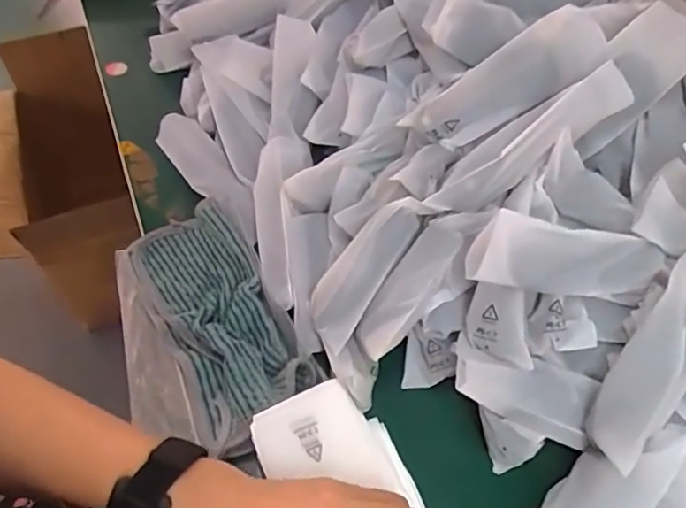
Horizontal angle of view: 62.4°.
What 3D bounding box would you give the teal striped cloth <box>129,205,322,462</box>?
[{"bbox_3d":[-0.101,0.044,0.452,0.092,0.032,0.211,-25,59,-18],"label":"teal striped cloth"}]

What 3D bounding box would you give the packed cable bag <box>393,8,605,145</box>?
[{"bbox_3d":[0.124,-0.130,0.431,0.151,0.031,0.049,-30,57,7],"label":"packed cable bag"}]

